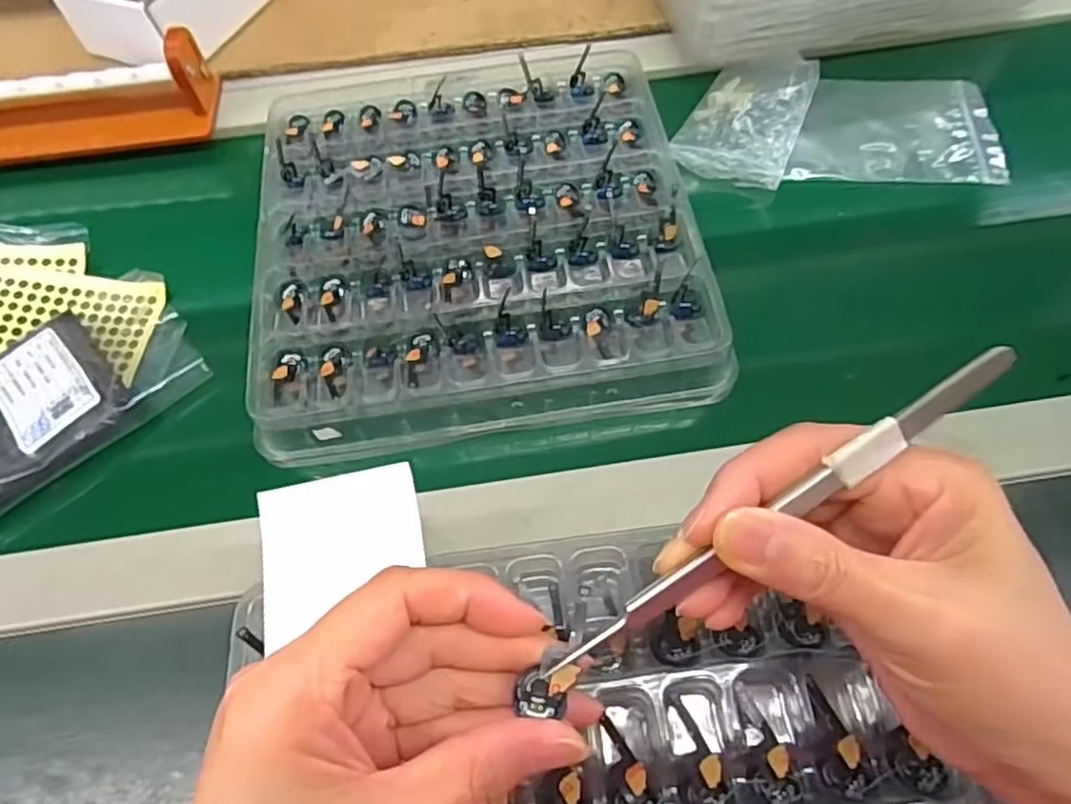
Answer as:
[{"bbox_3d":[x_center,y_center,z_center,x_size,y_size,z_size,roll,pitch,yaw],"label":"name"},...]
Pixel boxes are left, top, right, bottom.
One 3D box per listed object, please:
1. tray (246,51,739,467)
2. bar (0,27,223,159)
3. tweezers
[{"bbox_3d":[-0.038,-0.108,0.424,0.253,0.031,0.263,-9,61,-2],"label":"tray"},{"bbox_3d":[-0.380,-0.205,0.491,0.294,0.060,0.057,-7,61,0],"label":"bar"},{"bbox_3d":[0.065,0.033,0.194,0.151,0.010,0.008,-37,63,7],"label":"tweezers"}]

